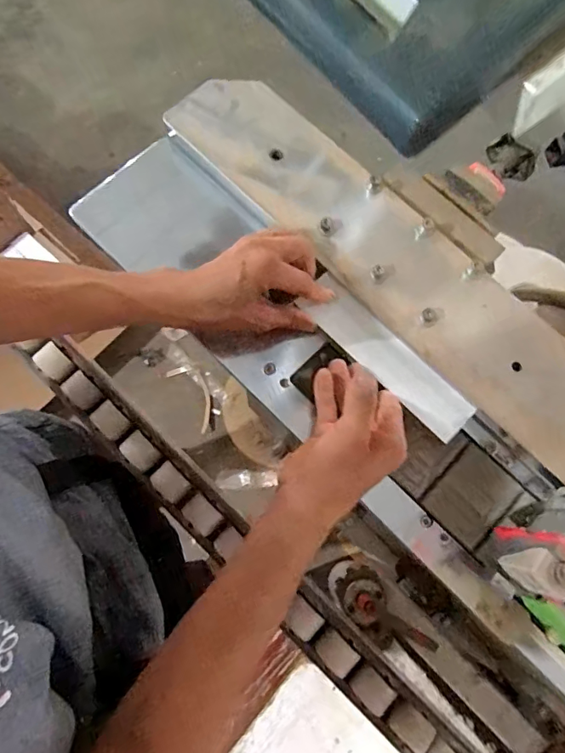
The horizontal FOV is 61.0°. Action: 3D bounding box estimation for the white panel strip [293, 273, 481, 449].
[{"bbox_3d":[0.098,-0.018,0.452,0.184,0.011,0.047,44,74,9],"label":"white panel strip"}]

